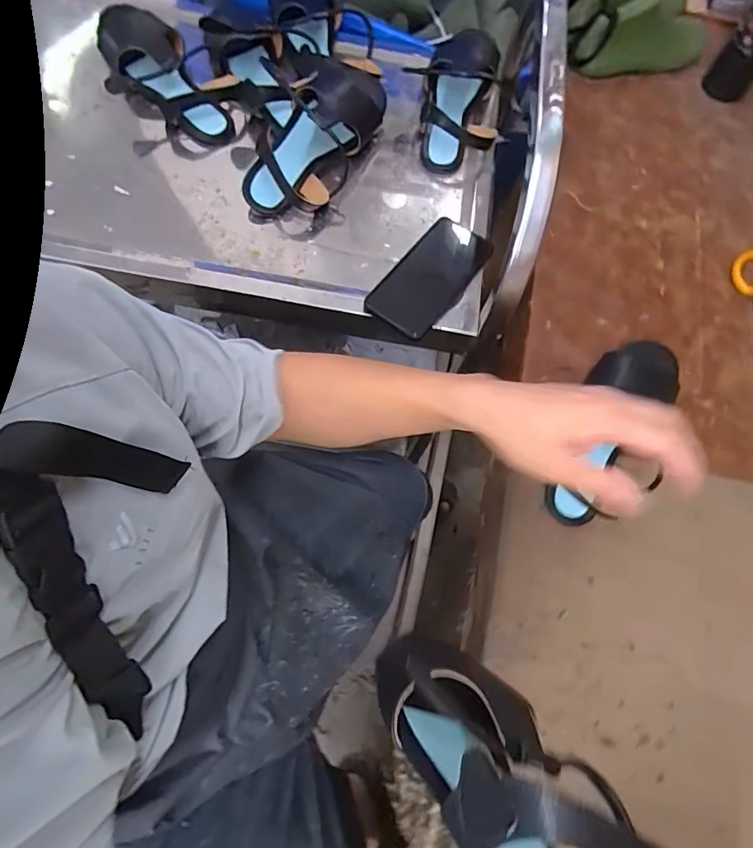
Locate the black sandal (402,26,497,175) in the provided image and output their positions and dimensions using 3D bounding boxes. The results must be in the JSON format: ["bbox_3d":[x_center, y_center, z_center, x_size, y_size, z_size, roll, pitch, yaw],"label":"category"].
[{"bbox_3d":[0.099,-0.430,0.628,0.113,0.055,0.221,9,69,-1],"label":"black sandal"}]

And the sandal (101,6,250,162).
[{"bbox_3d":[-0.277,-0.445,0.618,0.120,0.066,0.243,-41,78,-17],"label":"sandal"}]

